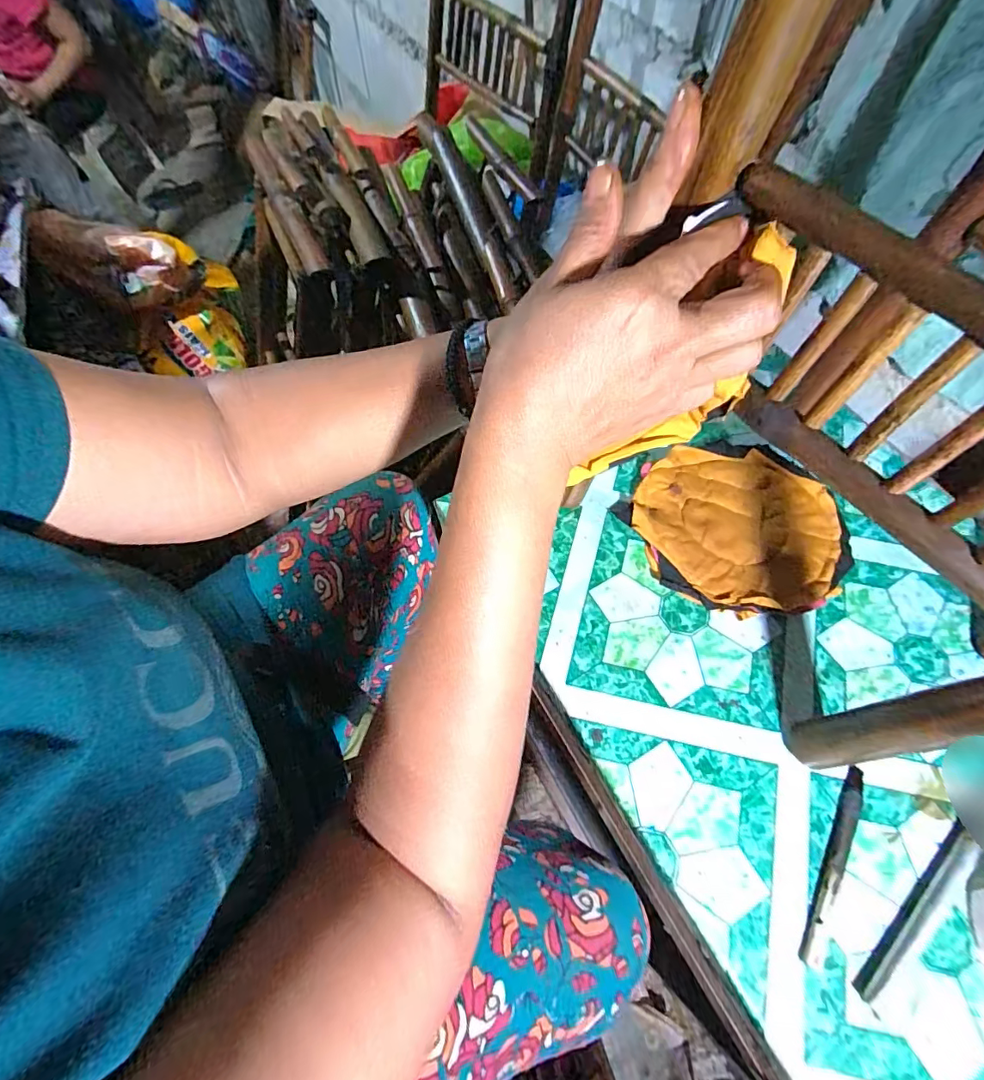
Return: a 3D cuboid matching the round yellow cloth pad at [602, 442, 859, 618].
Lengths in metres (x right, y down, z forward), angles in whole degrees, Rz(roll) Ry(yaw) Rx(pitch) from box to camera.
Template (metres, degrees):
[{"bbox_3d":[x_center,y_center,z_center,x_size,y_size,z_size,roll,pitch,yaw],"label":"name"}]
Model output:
[{"bbox_3d":[0.214,-0.012,0.430,0.180,0.017,0.160,33,71,14],"label":"round yellow cloth pad"}]

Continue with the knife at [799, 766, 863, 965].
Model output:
[{"bbox_3d":[0.231,0.215,0.329,0.012,0.011,0.126,32,70,13],"label":"knife"}]

